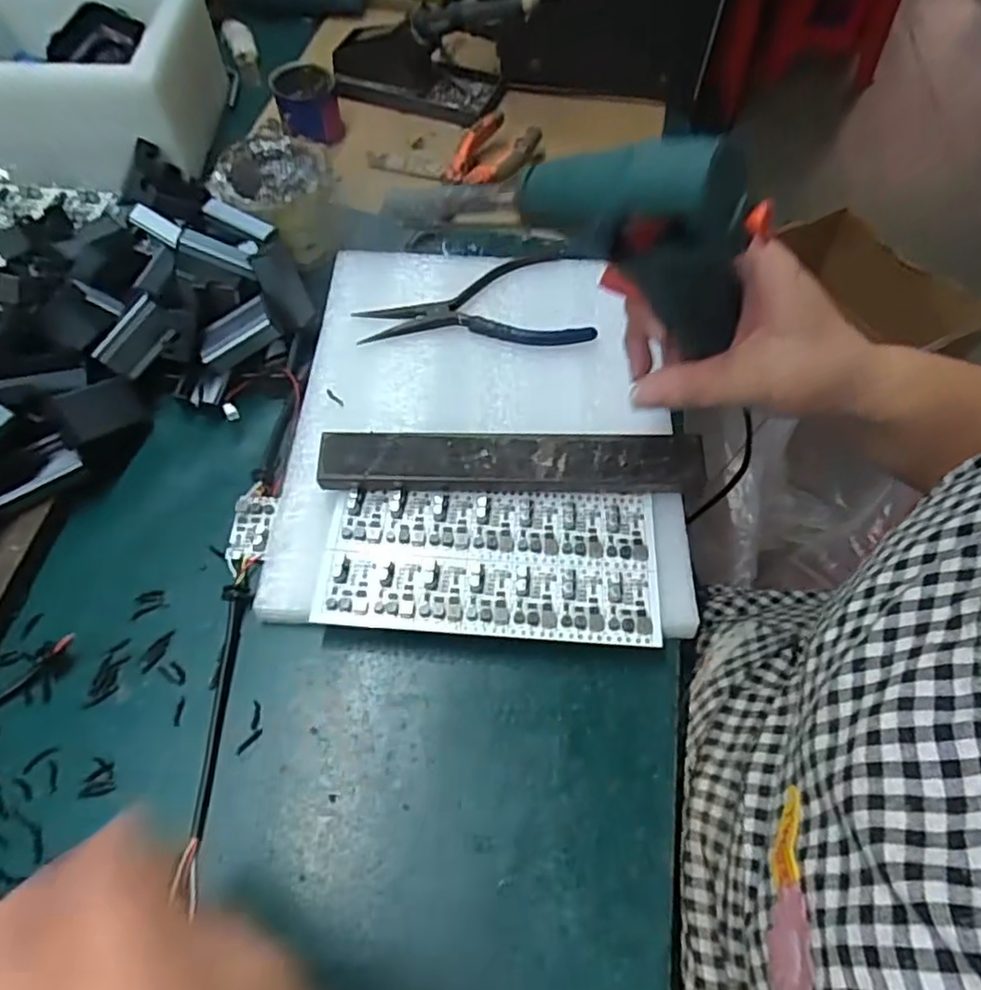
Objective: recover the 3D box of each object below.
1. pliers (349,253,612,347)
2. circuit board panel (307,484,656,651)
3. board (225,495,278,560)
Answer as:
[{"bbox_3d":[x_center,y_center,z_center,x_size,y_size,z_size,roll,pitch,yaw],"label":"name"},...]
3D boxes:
[{"bbox_3d":[-0.006,-0.135,0.457,0.158,0.016,0.082,1,56,-2],"label":"pliers"},{"bbox_3d":[0.000,0.033,0.350,0.170,0.006,0.083,3,58,1],"label":"circuit board panel"},{"bbox_3d":[-0.134,0.018,0.374,0.022,0.009,0.038,2,56,-2],"label":"board"}]

